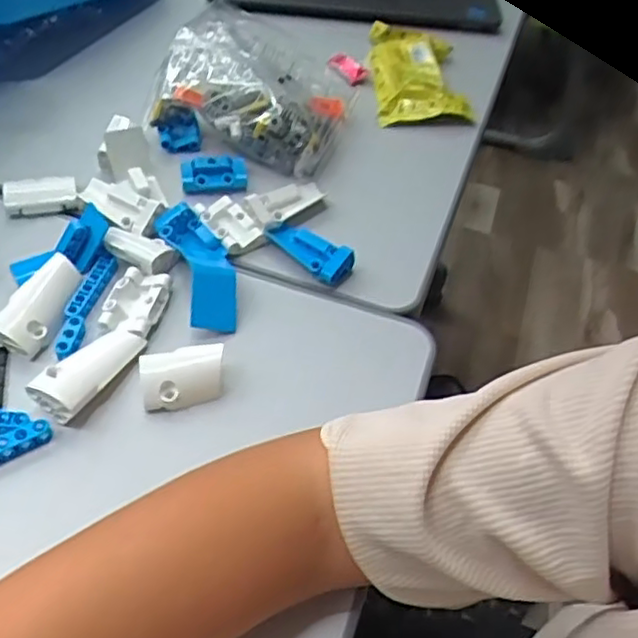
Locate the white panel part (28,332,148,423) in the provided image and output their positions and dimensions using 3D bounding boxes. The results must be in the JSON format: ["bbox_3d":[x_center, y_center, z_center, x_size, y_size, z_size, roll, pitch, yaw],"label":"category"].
[{"bbox_3d":[-0.136,0.030,0.405,0.030,0.019,0.070,25,52,16],"label":"white panel part"}]

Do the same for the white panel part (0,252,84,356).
[{"bbox_3d":[-0.177,-0.010,0.432,0.030,0.015,0.070,36,53,-15],"label":"white panel part"}]

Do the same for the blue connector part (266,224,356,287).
[{"bbox_3d":[-0.007,-0.052,0.489,0.066,0.017,0.027,35,55,23],"label":"blue connector part"}]

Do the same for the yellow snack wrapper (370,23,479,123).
[{"bbox_3d":[0.097,-0.244,0.670,0.091,0.027,0.152,-3,49,-7],"label":"yellow snack wrapper"}]

